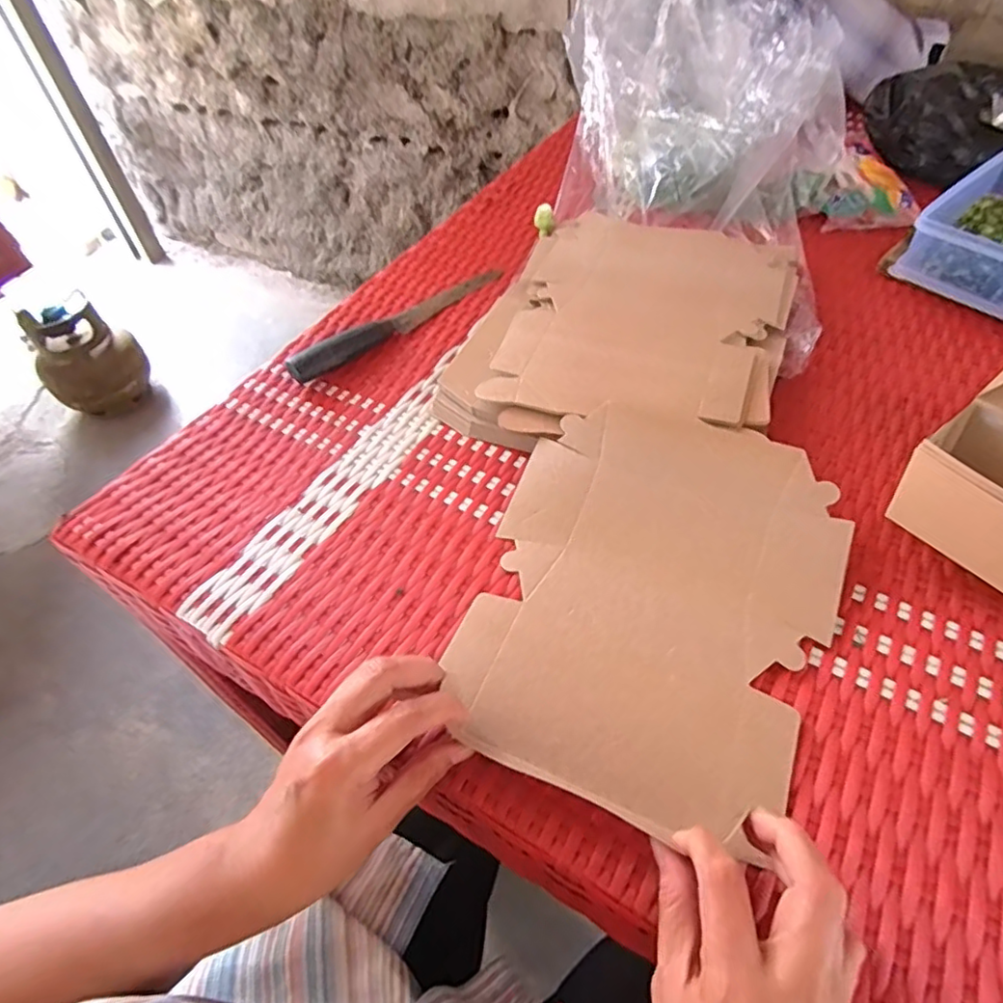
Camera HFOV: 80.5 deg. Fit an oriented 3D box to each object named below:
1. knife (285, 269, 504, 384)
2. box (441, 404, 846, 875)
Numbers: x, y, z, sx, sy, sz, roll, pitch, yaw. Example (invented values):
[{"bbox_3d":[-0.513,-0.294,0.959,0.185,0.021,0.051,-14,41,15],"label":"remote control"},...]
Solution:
[{"bbox_3d":[-0.096,-0.184,0.577,0.248,0.024,0.028,-38,58,-24],"label":"knife"},{"bbox_3d":[0.092,0.051,0.371,0.204,0.031,0.261,18,55,18],"label":"box"}]

